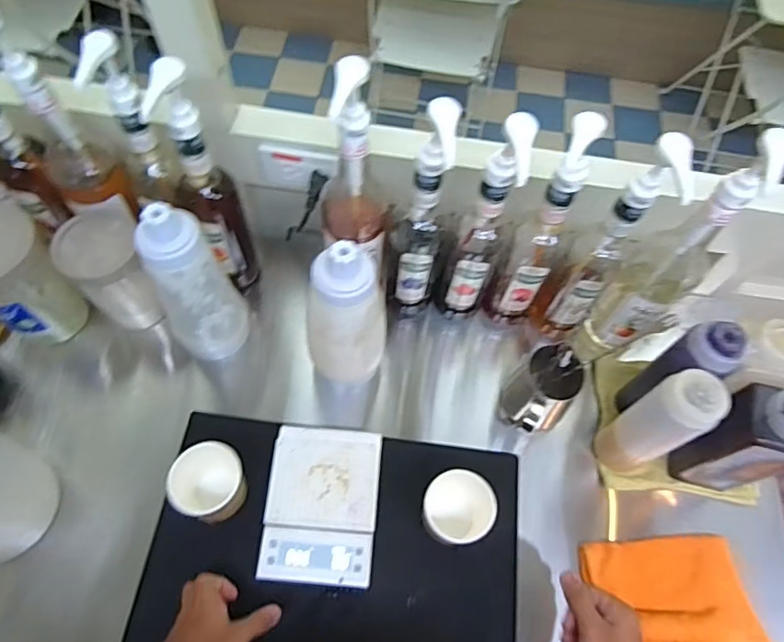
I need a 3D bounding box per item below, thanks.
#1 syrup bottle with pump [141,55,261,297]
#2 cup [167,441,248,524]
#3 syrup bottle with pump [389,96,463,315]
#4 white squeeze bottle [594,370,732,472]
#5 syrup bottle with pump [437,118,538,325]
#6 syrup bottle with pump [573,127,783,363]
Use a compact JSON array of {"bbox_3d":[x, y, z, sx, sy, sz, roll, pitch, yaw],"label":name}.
[{"bbox_3d":[-0.233,-0.151,0.698,0.068,0.394,0.070,27,65,10],"label":"syrup bottle with pump"},{"bbox_3d":[-0.216,0.193,0.660,0.076,0.073,0.082,1,63,-3],"label":"cup"},{"bbox_3d":[0.033,-0.103,0.701,0.067,0.399,0.068,13,63,3],"label":"syrup bottle with pump"},{"bbox_3d":[0.314,0.127,0.660,0.062,0.214,0.071,-19,66,-13],"label":"white squeeze bottle"},{"bbox_3d":[0.106,-0.100,0.687,0.065,0.378,0.073,22,64,7],"label":"syrup bottle with pump"},{"bbox_3d":[0.325,-0.054,0.671,0.086,0.413,0.070,42,68,16],"label":"syrup bottle with pump"}]

